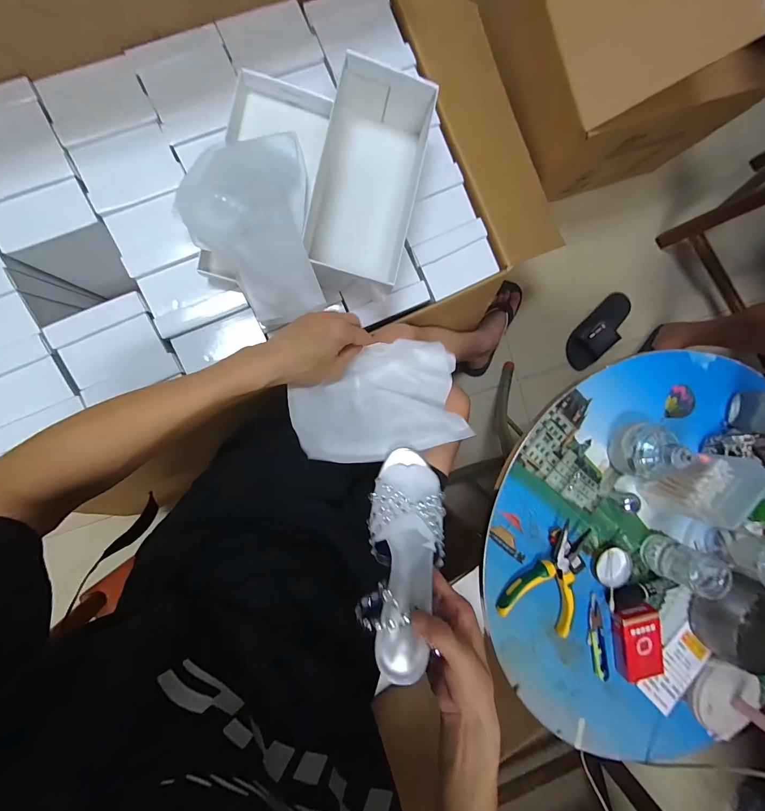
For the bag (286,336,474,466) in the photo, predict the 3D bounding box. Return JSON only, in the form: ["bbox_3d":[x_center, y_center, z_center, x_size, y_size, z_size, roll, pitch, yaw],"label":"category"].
[{"bbox_3d":[-0.002,-0.008,0.421,0.211,0.033,0.136,-9,81,-21],"label":"bag"}]

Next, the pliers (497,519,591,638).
[{"bbox_3d":[0.218,0.218,0.448,0.099,0.022,0.138,24,88,-9],"label":"pliers"}]

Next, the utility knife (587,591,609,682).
[{"bbox_3d":[0.291,0.316,0.473,0.026,0.006,0.117,-8,93,-9],"label":"utility knife"}]

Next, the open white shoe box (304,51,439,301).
[{"bbox_3d":[-0.024,-0.331,0.535,0.153,0.093,0.285,13,90,-10],"label":"open white shoe box"}]

